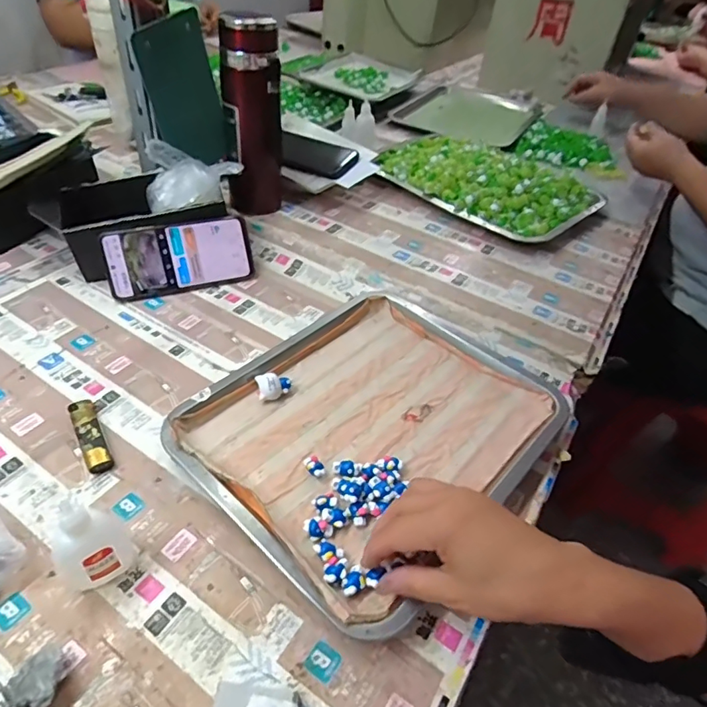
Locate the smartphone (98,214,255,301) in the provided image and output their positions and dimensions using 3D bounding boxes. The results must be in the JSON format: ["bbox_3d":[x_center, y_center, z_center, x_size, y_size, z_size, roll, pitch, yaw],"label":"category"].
[{"bbox_3d":[-0.207,-0.117,0.602,0.166,0.079,0.010,-14,12,-19],"label":"smartphone"}]

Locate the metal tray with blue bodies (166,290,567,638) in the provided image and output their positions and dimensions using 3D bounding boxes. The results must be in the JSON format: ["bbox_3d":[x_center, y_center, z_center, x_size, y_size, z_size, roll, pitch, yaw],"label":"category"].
[{"bbox_3d":[0.019,0.060,0.474,0.266,0.037,0.314,35,51,26],"label":"metal tray with blue bodies"}]

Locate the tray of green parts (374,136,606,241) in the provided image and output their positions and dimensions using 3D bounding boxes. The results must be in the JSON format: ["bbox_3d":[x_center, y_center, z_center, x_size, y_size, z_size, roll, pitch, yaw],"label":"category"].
[{"bbox_3d":[0.201,-0.284,0.803,0.340,0.053,0.214,36,51,26],"label":"tray of green parts"}]

